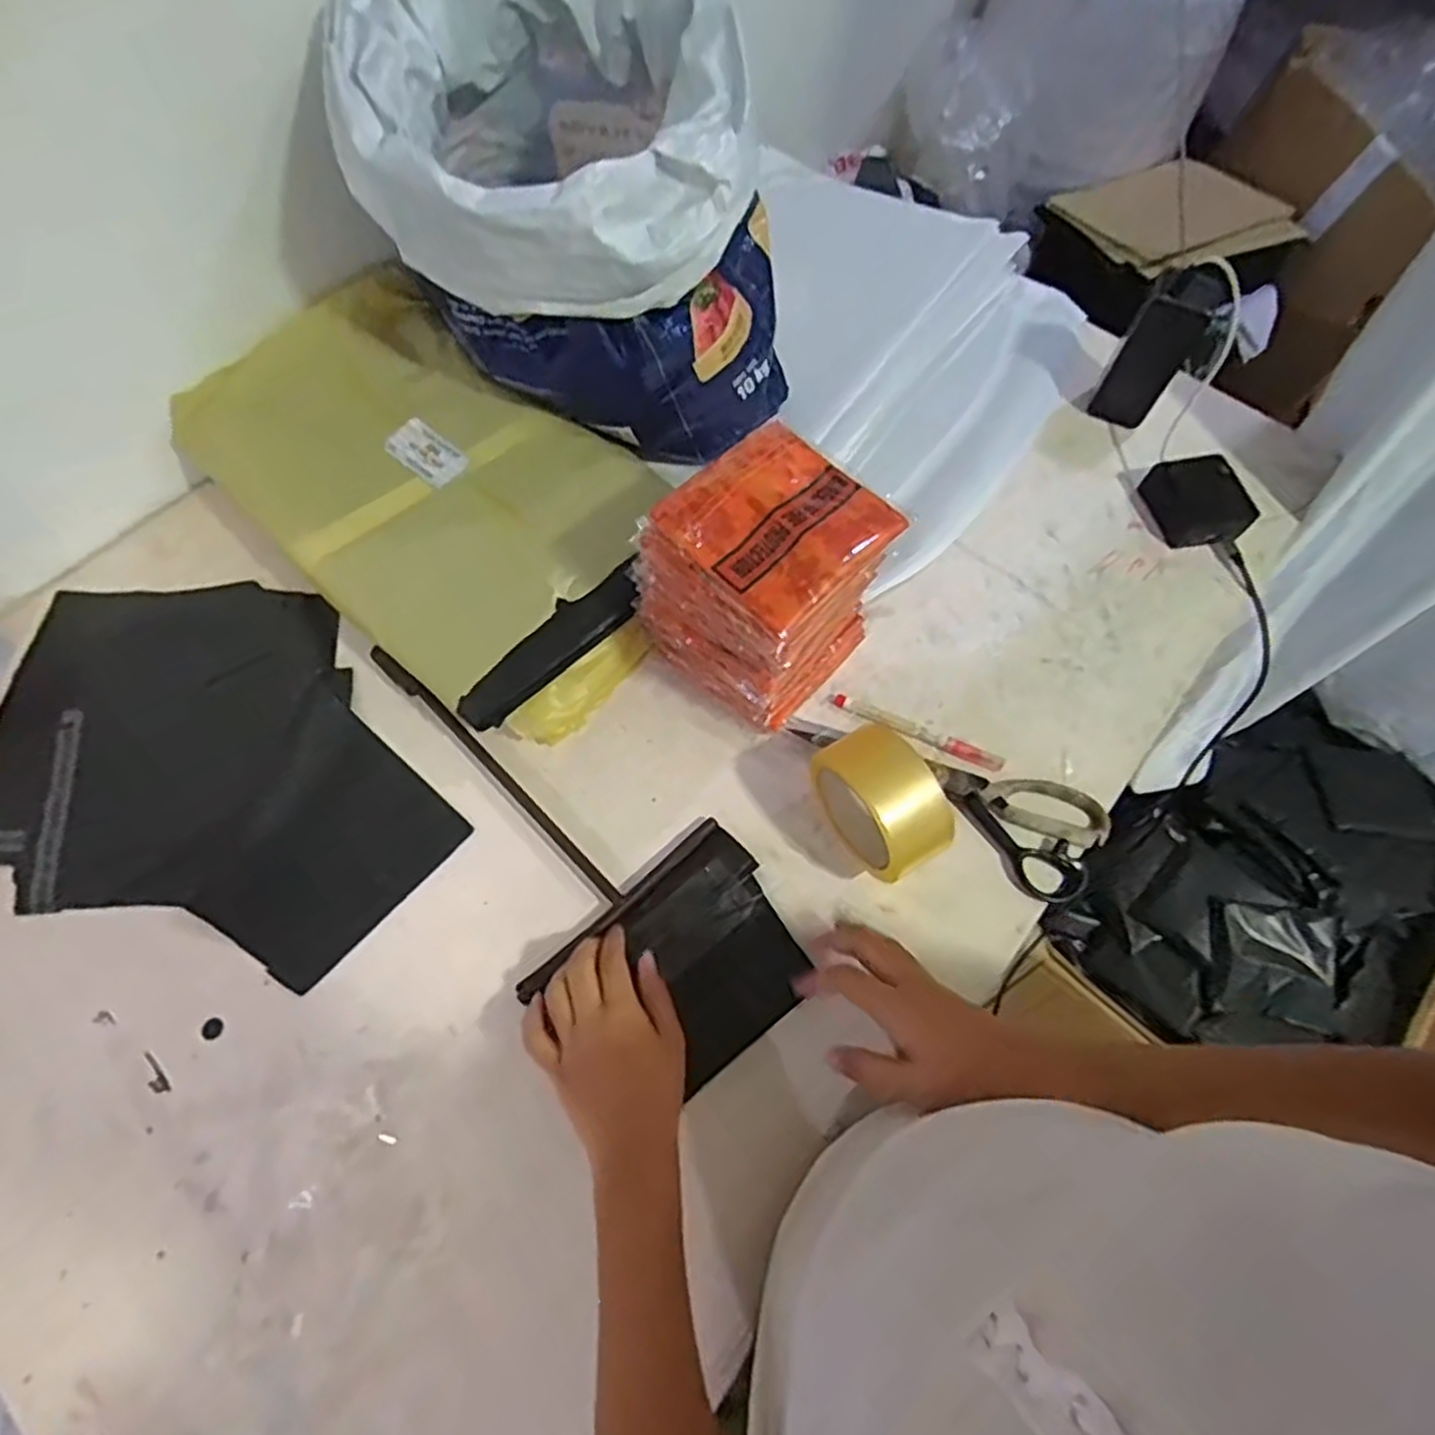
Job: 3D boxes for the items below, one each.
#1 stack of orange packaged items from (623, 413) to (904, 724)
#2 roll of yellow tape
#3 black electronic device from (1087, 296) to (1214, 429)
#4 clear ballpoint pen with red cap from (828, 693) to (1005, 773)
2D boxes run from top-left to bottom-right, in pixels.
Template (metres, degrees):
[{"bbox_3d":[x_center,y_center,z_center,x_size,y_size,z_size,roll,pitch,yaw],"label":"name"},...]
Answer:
[{"bbox_3d":[0.033,-0.096,0.566,0.129,0.171,0.130,41,71,15],"label":"stack of orange packaged items"},{"bbox_3d":[0.112,0.064,0.532,0.048,0.104,0.096,-26,70,-13],"label":"roll of yellow tape"},{"bbox_3d":[0.404,-0.331,0.709,0.058,0.127,0.026,21,64,9],"label":"black electronic device"},{"bbox_3d":[0.159,0.012,0.611,0.146,0.015,0.018,22,67,7],"label":"clear ballpoint pen with red cap"}]

